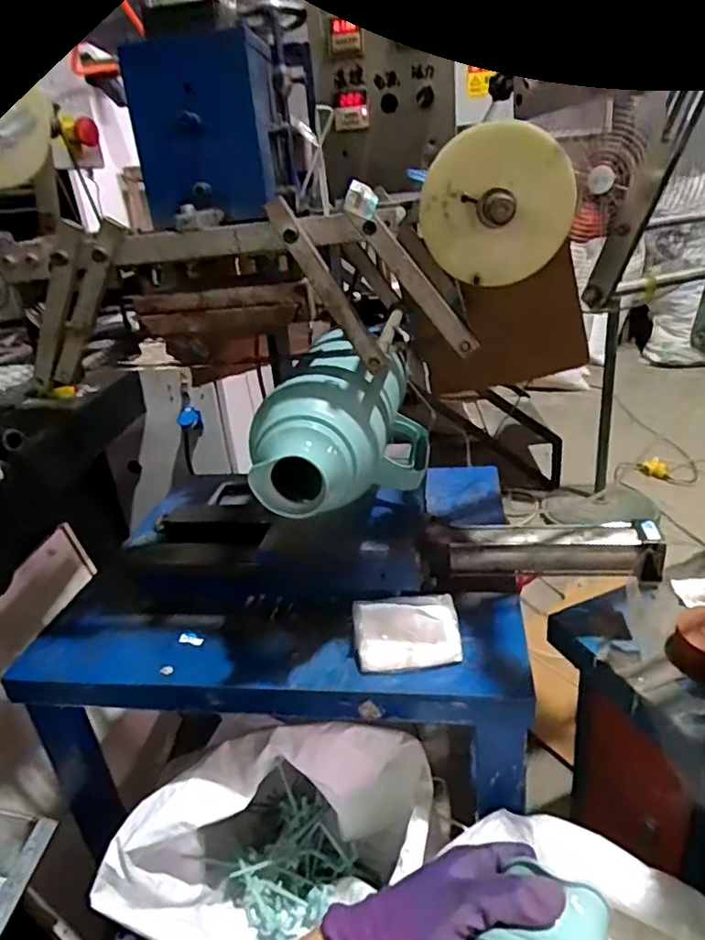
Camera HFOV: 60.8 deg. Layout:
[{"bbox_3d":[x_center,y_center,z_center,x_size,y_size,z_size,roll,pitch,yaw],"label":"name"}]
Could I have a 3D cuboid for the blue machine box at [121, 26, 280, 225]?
[{"bbox_3d":[-0.142,-0.322,0.580,0.120,0.142,0.108,2,26,16],"label":"blue machine box"}]

